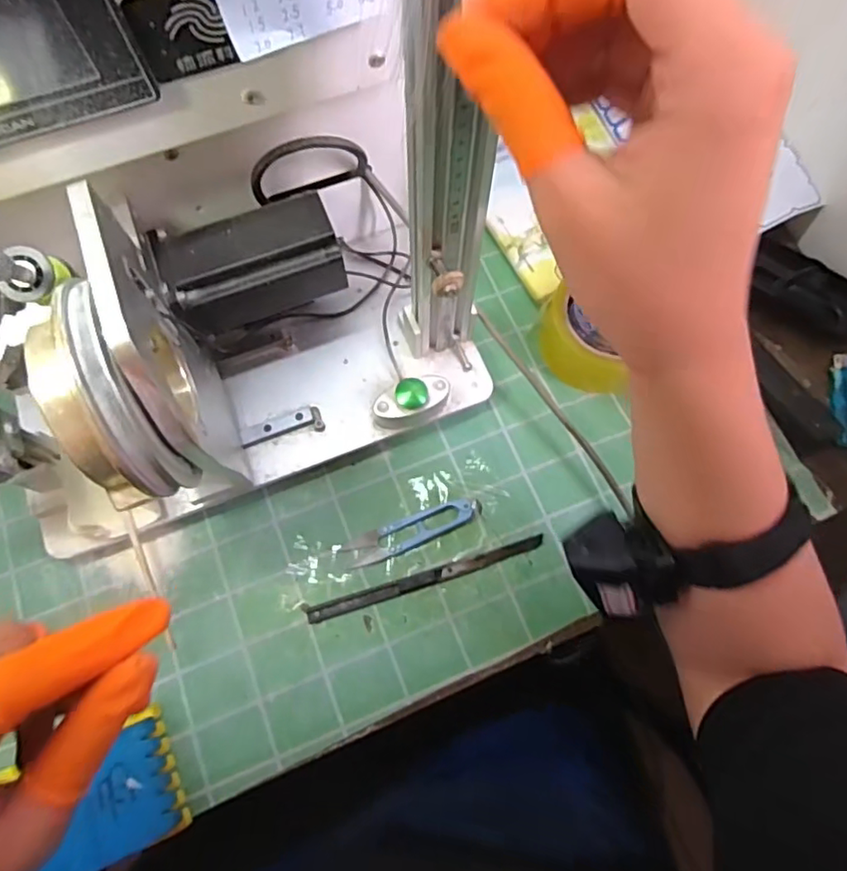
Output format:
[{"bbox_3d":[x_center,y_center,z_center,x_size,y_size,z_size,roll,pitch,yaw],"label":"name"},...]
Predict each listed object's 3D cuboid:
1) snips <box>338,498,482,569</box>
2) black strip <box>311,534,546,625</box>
[{"bbox_3d":[-0.006,0.071,0.436,0.105,0.007,0.023,-22,71,-5],"label":"snips"},{"bbox_3d":[0.003,0.105,0.430,0.178,0.005,0.011,-17,70,-4],"label":"black strip"}]

